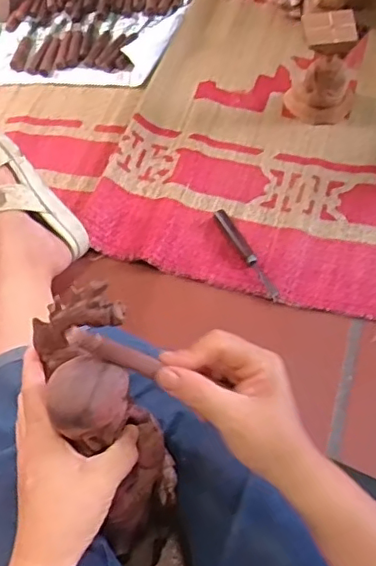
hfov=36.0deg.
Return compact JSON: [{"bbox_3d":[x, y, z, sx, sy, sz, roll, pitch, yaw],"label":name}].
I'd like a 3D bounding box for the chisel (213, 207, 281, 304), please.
[{"bbox_3d":[0.090,-0.047,0.878,0.021,0.012,0.181,-25,61,-12],"label":"chisel"}]

